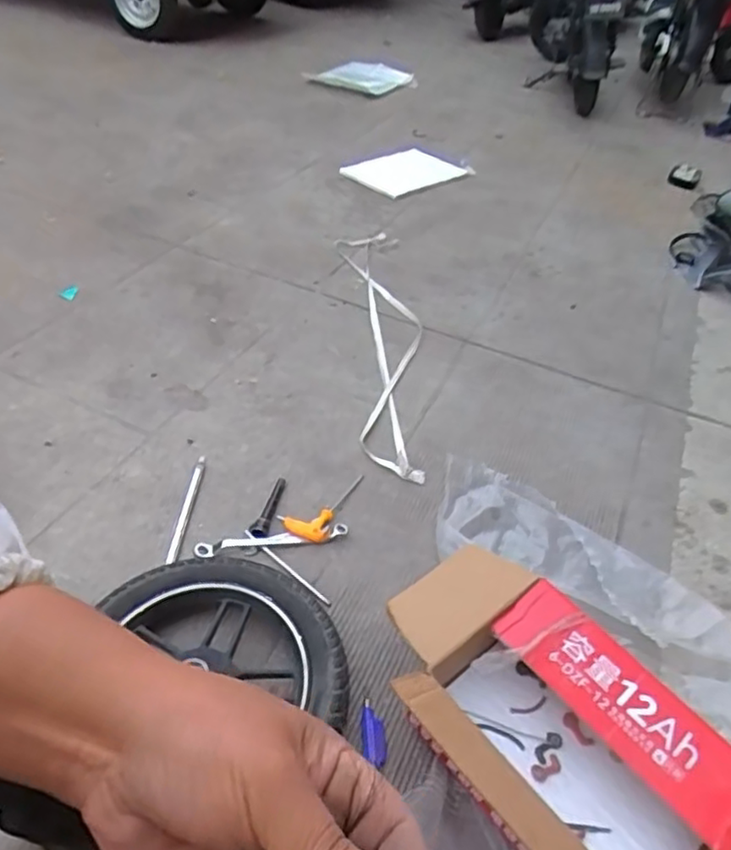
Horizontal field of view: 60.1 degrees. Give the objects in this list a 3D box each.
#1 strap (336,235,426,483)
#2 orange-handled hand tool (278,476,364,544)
[{"bbox_3d":[0.035,-0.245,1.536,0.165,0.047,1.061,-6,35,-1],"label":"strap"},{"bbox_3d":[-0.072,0.128,1.064,0.086,0.017,0.171,20,44,14],"label":"orange-handled hand tool"}]

